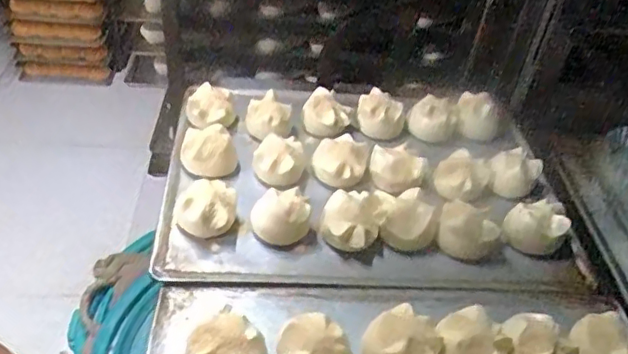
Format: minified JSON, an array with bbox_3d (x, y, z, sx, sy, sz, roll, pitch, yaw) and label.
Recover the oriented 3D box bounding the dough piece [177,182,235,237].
[{"bbox_3d":[-0.113,0.033,0.619,0.061,0.042,0.056,0,43,-8],"label":"dough piece"}]

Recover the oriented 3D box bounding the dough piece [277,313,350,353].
[{"bbox_3d":[-0.002,0.154,0.512,0.064,0.039,0.062,4,42,-3],"label":"dough piece"}]

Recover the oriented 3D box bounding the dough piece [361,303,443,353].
[{"bbox_3d":[0.078,0.148,0.524,0.065,0.041,0.064,4,42,-3],"label":"dough piece"}]

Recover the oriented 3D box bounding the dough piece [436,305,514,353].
[{"bbox_3d":[0.142,0.149,0.531,0.062,0.048,0.059,4,42,-3],"label":"dough piece"}]

